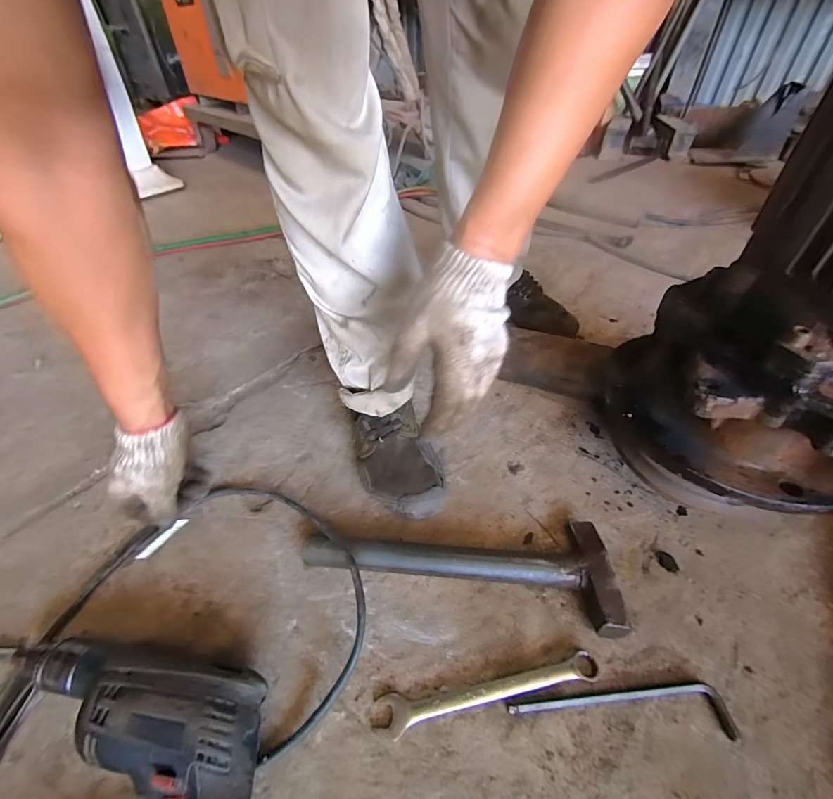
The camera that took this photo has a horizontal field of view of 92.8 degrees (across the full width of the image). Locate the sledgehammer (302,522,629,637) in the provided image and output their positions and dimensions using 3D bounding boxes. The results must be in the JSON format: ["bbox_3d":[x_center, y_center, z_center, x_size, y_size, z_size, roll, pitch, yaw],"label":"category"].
[{"bbox_3d":[0.050,0.166,0.455,0.338,0.043,0.123,10,46,8],"label":"sledgehammer"}]

